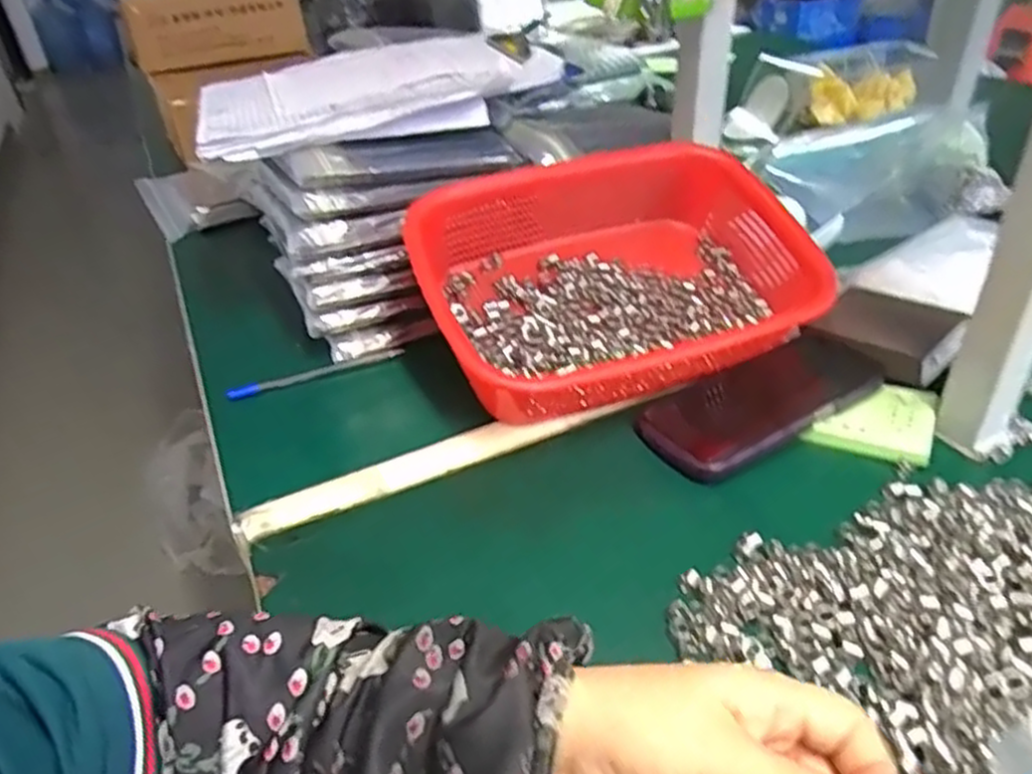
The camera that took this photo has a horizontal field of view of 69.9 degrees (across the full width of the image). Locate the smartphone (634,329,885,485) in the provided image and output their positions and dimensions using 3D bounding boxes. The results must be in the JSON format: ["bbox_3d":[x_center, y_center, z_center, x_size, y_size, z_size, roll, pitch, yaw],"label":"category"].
[{"bbox_3d":[0.164,0.005,0.508,0.166,0.014,0.087,-22,40,-25],"label":"smartphone"}]

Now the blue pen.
[{"bbox_3d":[-0.161,-0.012,0.600,0.140,0.013,0.008,-17,37,-17],"label":"blue pen"}]

